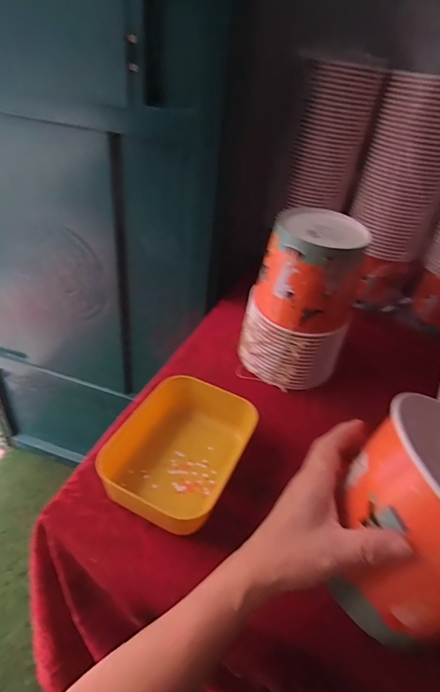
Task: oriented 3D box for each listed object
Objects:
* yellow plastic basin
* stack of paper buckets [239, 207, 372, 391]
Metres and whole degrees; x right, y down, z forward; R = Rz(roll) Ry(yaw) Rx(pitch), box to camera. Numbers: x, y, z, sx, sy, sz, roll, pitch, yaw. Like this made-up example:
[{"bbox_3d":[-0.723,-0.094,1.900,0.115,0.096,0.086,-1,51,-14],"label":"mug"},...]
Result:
[{"bbox_3d":[-0.051,0.129,0.486,0.147,0.062,0.187,21,39,17],"label":"yellow plastic basin"},{"bbox_3d":[0.122,-0.066,0.594,0.154,0.242,0.129,13,38,7],"label":"stack of paper buckets"}]

